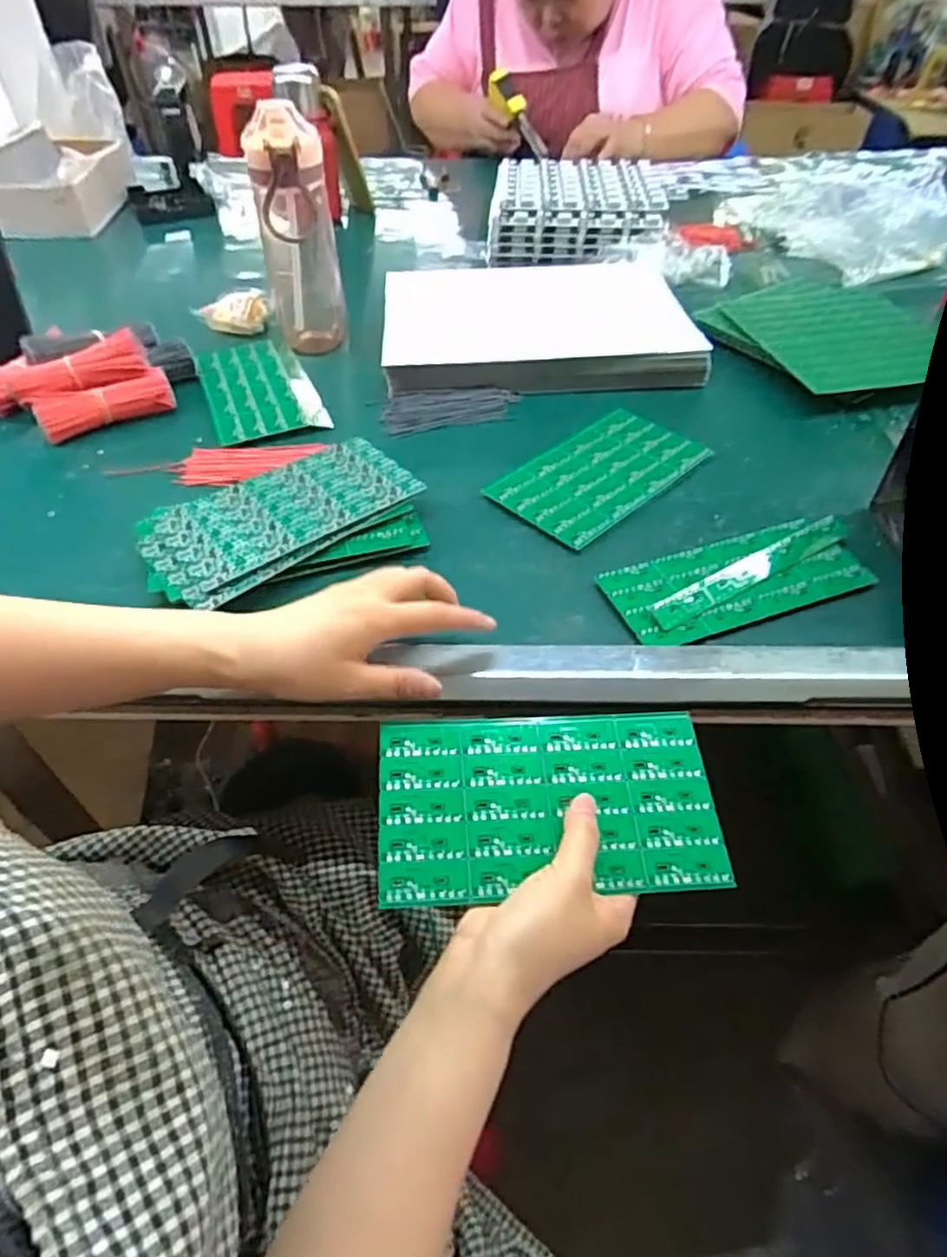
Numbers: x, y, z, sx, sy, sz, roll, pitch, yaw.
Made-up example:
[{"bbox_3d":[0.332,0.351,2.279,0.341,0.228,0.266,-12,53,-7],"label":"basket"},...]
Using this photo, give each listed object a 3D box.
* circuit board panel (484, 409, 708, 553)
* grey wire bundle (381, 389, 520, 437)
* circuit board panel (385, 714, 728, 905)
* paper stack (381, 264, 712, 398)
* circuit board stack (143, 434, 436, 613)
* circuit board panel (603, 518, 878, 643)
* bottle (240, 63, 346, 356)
[{"bbox_3d":[0.111,-0.138,0.599,0.186,0.005,0.109,-35,57,-28],"label":"circuit board panel"},{"bbox_3d":[-0.022,-0.213,0.665,0.130,0.008,0.059,-4,48,-3],"label":"grey wire bundle"},{"bbox_3d":[0.043,0.099,0.392,0.189,0.004,0.104,-2,57,-5],"label":"circuit board panel"},{"bbox_3d":[0.070,-0.339,0.761,0.329,0.034,0.244,-3,48,-2],"label":"paper stack"},{"bbox_3d":[-0.146,-0.081,0.535,0.206,0.026,0.124,-25,53,-20],"label":"circuit board stack"},{"bbox_3d":[0.195,-0.038,0.503,0.195,0.011,0.082,-17,50,-14],"label":"circuit board panel"},{"bbox_3d":[-0.177,-0.404,0.691,0.072,0.250,0.072,-14,50,-12],"label":"bottle"}]

